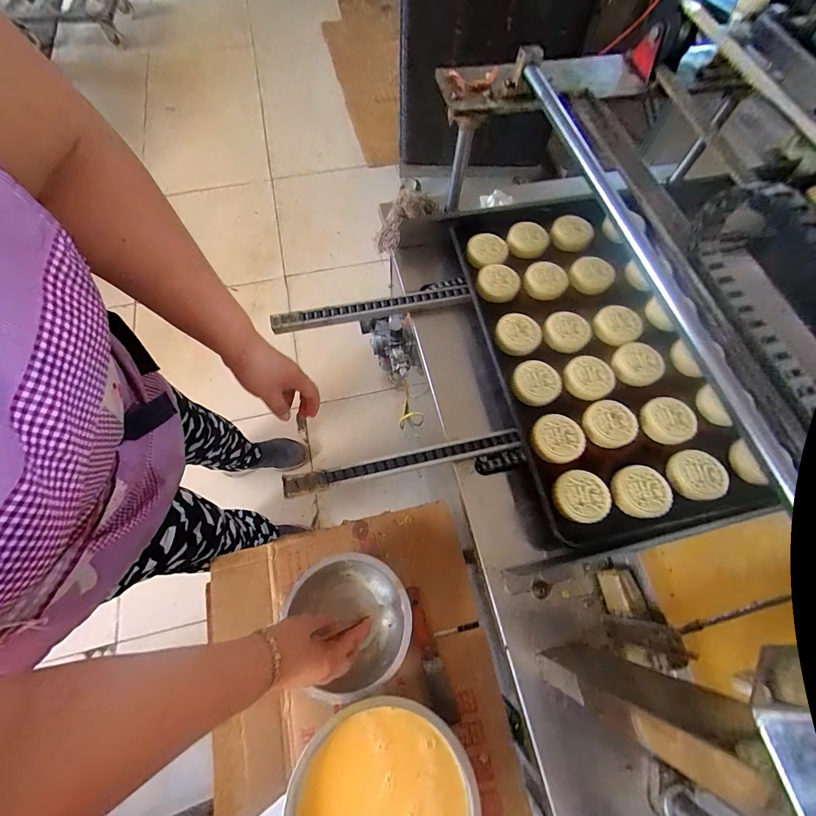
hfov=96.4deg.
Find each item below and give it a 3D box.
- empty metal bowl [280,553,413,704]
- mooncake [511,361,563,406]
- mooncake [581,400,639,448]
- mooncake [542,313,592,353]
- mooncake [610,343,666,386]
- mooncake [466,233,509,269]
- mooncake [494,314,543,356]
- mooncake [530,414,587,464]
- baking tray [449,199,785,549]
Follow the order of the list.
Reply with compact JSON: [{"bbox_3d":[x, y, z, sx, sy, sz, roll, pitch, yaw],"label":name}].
[{"bbox_3d":[-0.080,0.317,0.556,0.167,0.064,0.179,0,71,0],"label":"empty metal bowl"},{"bbox_3d":[0.201,-0.040,0.569,0.074,0.018,0.070,0,71,0],"label":"mooncake"},{"bbox_3d":[0.305,0.024,0.549,0.074,0.021,0.070,0,71,0],"label":"mooncake"},{"bbox_3d":[0.268,-0.129,0.614,0.072,0.022,0.070,41,76,12],"label":"mooncake"},{"bbox_3d":[0.374,-0.071,0.594,0.070,0.026,0.071,0,71,0],"label":"mooncake"},{"bbox_3d":[0.140,-0.286,0.664,0.074,0.021,0.063,38,75,12],"label":"mooncake"},{"bbox_3d":[0.182,-0.122,0.604,0.075,0.024,0.066,10,71,3],"label":"mooncake"},{"bbox_3d":[0.221,0.045,0.536,0.071,0.024,0.070,0,71,0],"label":"mooncake"},{"bbox_3d":[0.312,-0.097,0.615,0.335,0.074,0.599,-11,71,-4],"label":"baking tray"}]

